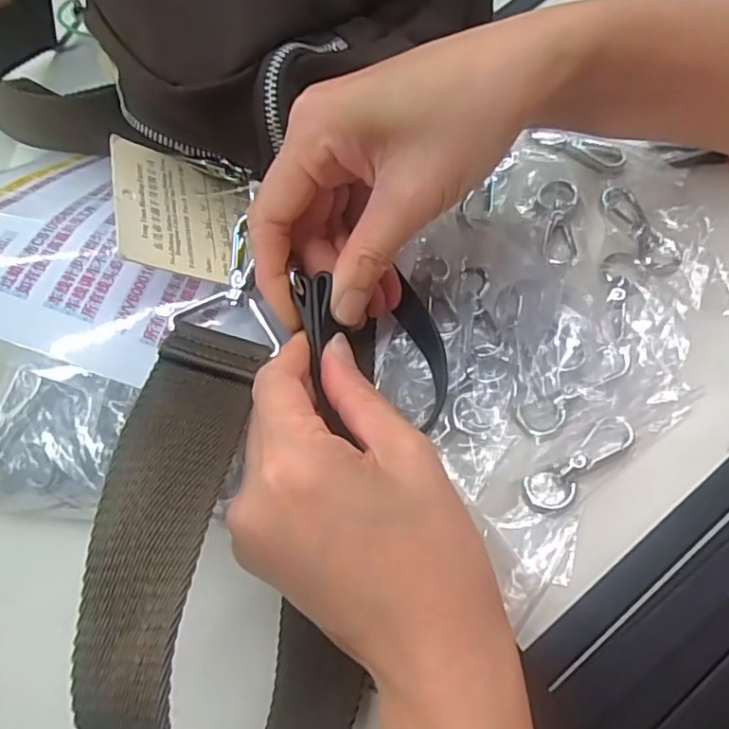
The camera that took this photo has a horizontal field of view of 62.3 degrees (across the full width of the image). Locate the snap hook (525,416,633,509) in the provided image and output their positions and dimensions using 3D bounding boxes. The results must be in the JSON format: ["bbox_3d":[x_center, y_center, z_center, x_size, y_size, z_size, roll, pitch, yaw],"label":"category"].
[{"bbox_3d":[0.096,0.044,0.267,0.056,0.006,0.018,-33,67,-11],"label":"snap hook"}]

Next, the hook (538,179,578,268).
[{"bbox_3d":[0.106,-0.076,0.326,0.020,0.007,0.057,2,65,4],"label":"hook"}]

